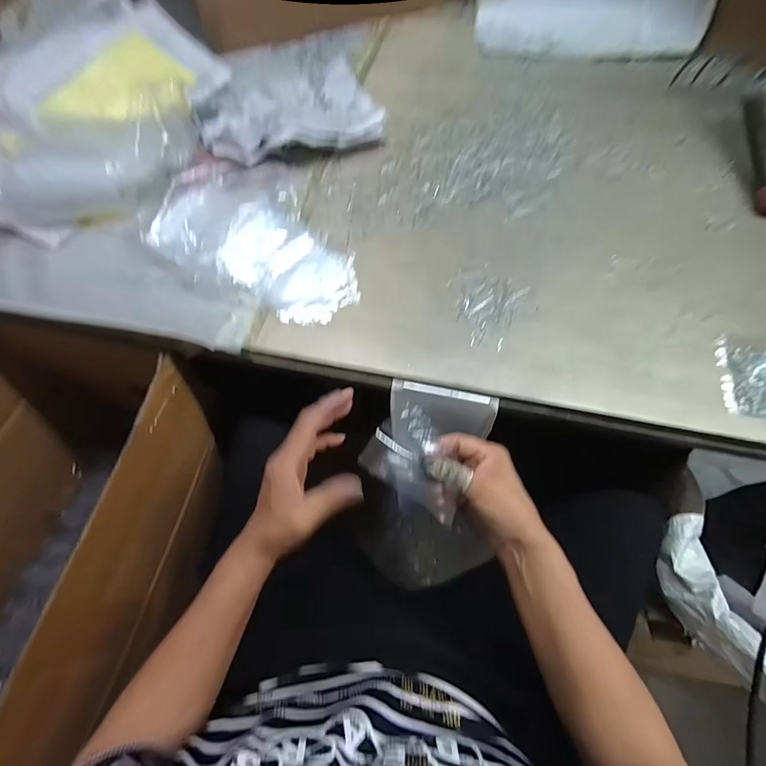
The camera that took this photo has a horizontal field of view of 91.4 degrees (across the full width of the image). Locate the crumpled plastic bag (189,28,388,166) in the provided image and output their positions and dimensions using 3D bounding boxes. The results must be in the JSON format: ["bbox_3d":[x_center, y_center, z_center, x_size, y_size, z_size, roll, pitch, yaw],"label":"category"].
[{"bbox_3d":[-0.154,-0.497,0.613,0.277,0.055,0.407,-9,65,-1],"label":"crumpled plastic bag"}]

